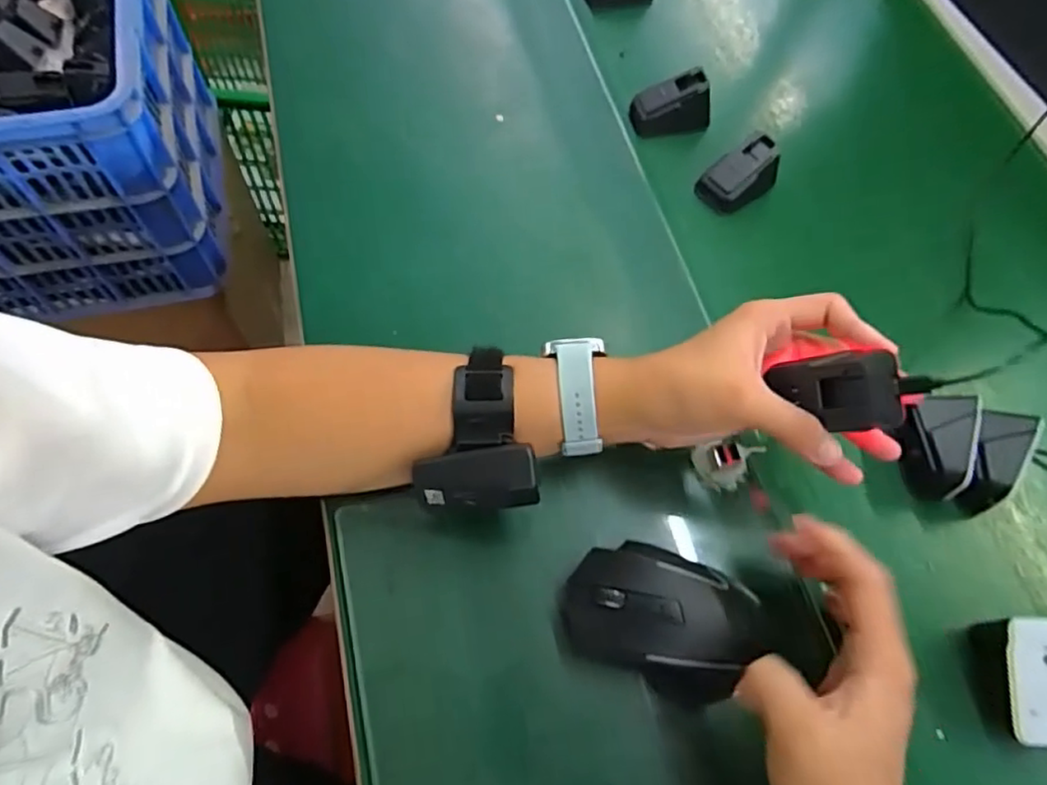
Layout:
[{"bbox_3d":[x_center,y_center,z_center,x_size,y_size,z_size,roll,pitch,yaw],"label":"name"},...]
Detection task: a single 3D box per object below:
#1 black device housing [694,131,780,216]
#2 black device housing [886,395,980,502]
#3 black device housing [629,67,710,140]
[{"bbox_3d":[0.182,-0.178,0.531,0.064,0.033,0.041,-34,71,-17],"label":"black device housing"},{"bbox_3d":[0.278,0.037,0.439,0.038,0.046,0.063,14,65,3],"label":"black device housing"},{"bbox_3d":[0.129,-0.253,0.564,0.067,0.041,0.043,-5,66,-5],"label":"black device housing"}]

